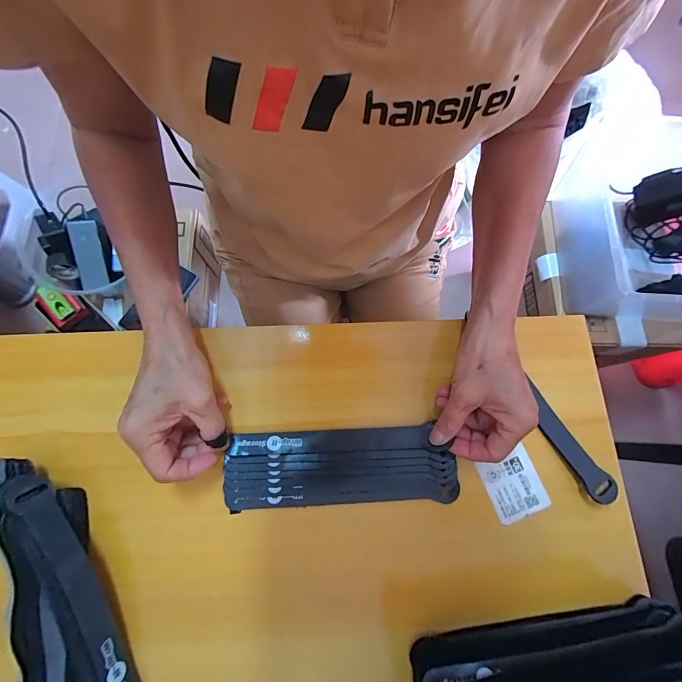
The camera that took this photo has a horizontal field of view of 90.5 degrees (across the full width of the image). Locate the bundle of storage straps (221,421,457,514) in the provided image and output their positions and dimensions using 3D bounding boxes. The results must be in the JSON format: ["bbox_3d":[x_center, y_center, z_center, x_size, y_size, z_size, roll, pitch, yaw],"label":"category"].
[{"bbox_3d":[0.000,0.111,0.298,0.196,0.009,0.065,-2,74,-2],"label":"bundle of storage straps"}]

